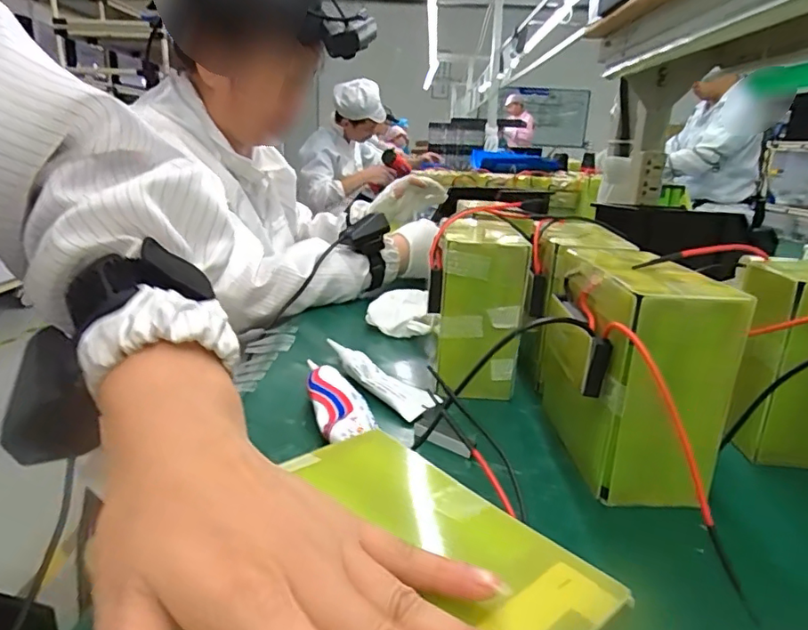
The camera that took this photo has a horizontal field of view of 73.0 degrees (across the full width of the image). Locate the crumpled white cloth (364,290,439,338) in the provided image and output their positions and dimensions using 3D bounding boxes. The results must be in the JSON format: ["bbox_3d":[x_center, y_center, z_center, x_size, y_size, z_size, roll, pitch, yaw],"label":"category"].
[{"bbox_3d":[0.002,-0.003,0.679,0.097,0.041,0.100,-1,17,-8],"label":"crumpled white cloth"}]

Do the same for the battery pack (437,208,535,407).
[{"bbox_3d":[0.074,-0.001,0.507,0.075,0.148,0.055,4,17,9],"label":"battery pack"}]

